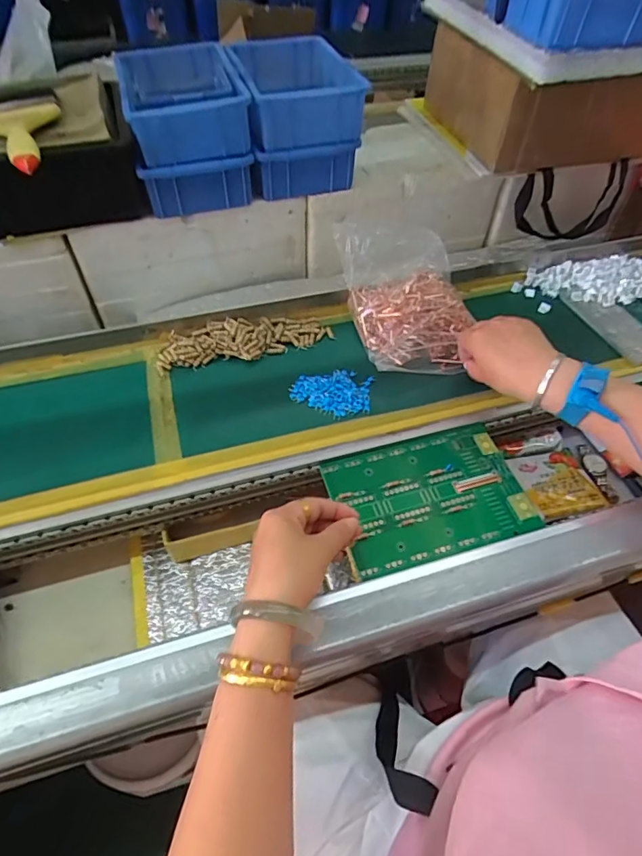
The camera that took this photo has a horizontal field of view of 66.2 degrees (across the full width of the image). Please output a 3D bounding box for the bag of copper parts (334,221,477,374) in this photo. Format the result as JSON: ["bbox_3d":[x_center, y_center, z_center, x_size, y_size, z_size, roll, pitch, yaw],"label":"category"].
[{"bbox_3d":[0.105,-0.154,0.571,0.134,0.060,0.193,-14,72,-7],"label":"bag of copper parts"}]

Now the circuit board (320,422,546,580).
[{"bbox_3d":[0.103,0.063,0.468,0.176,0.004,0.119,-14,55,-12],"label":"circuit board"}]

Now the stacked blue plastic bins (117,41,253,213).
[{"bbox_3d":[-0.165,-0.372,0.607,0.127,0.113,0.199,-13,55,-11],"label":"stacked blue plastic bins"}]

